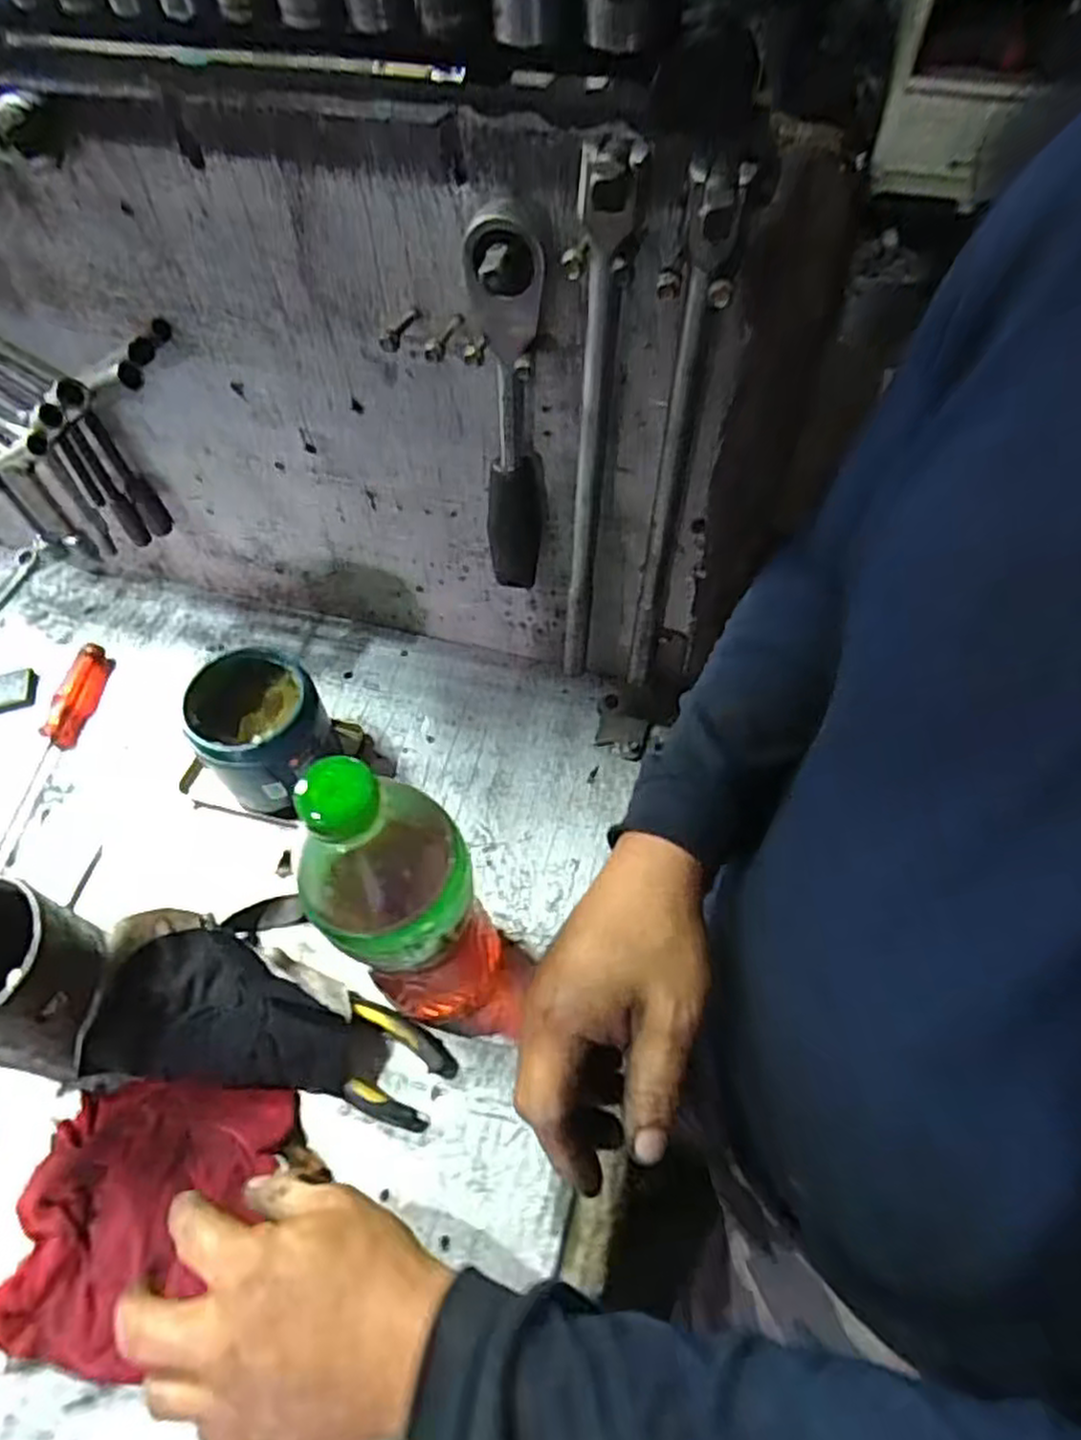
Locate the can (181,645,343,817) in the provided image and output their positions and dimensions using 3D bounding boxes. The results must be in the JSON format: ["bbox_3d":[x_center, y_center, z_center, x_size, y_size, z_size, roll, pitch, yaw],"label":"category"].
[{"bbox_3d":[-0.201,0.011,0.556,0.085,0.106,0.093,0,57,0],"label":"can"}]

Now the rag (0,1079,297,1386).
[{"bbox_3d":[-0.226,0.281,0.420,0.136,0.033,0.139,4,57,2],"label":"rag"}]

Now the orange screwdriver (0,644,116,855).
[{"bbox_3d":[-0.395,0.021,0.604,0.028,0.027,0.197,5,57,3],"label":"orange screwdriver"}]

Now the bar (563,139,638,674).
[{"bbox_3d":[0.028,-0.131,0.434,0.021,0.341,0.031,2,57,1],"label":"bar"}]

